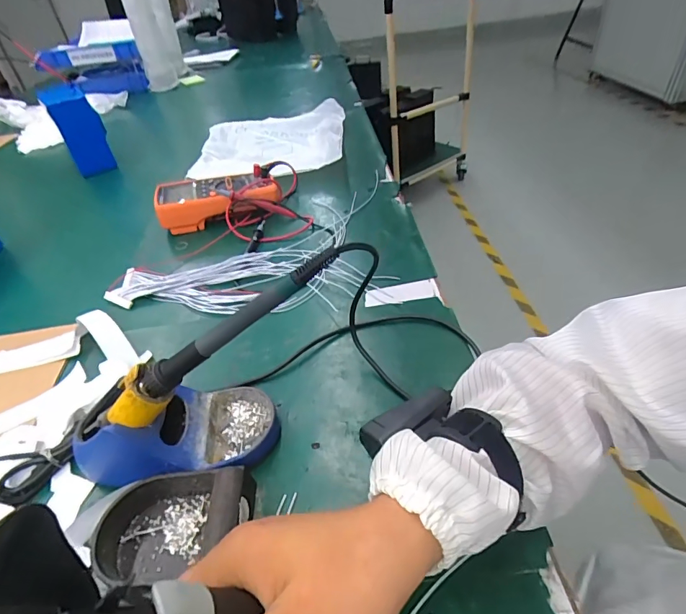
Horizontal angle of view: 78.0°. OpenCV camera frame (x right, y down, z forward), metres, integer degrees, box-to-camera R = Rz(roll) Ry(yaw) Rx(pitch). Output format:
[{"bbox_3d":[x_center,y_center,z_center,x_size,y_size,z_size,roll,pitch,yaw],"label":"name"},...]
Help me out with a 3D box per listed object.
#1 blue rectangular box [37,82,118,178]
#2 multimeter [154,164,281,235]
[{"bbox_3d":[-0.519,-0.342,0.849,0.080,0.168,0.081,-27,44,-22],"label":"blue rectangular box"},{"bbox_3d":[-0.192,-0.160,0.666,0.179,0.065,0.090,-11,41,-4],"label":"multimeter"}]

